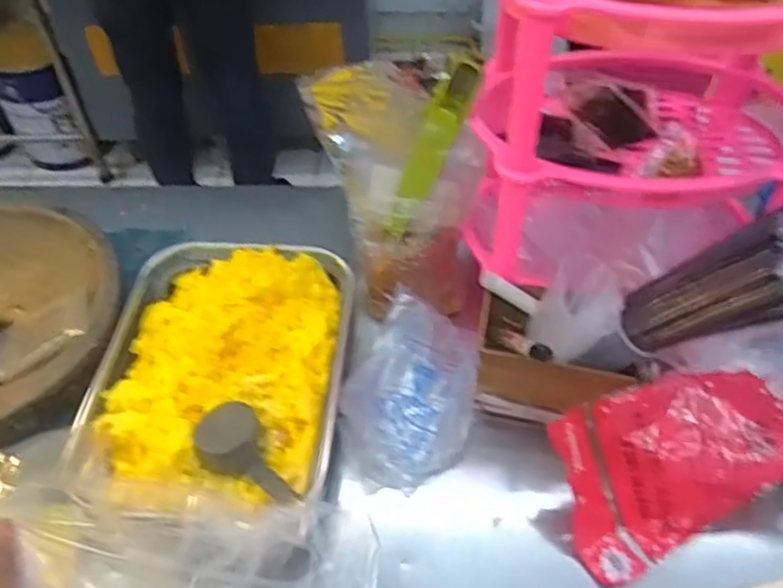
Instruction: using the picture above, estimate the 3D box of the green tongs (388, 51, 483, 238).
[{"bbox_3d":[0.035,-0.129,0.638,0.024,0.176,0.028,-9,45,-42],"label":"green tongs"}]

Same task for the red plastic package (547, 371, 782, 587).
[{"bbox_3d":[0.243,0.130,0.551,0.220,0.133,0.036,-18,12,2],"label":"red plastic package"}]

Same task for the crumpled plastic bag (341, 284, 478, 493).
[{"bbox_3d":[0.019,0.086,0.643,0.117,0.042,0.171,16,52,14],"label":"crumpled plastic bag"}]

